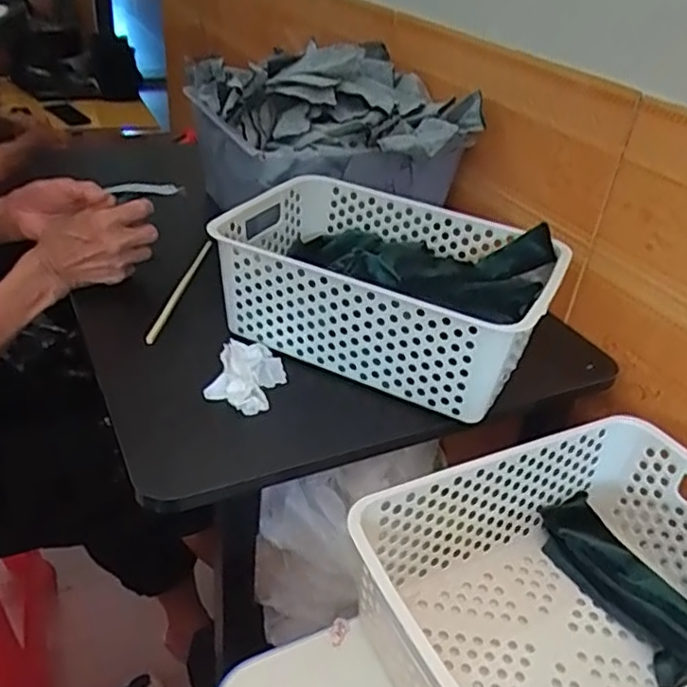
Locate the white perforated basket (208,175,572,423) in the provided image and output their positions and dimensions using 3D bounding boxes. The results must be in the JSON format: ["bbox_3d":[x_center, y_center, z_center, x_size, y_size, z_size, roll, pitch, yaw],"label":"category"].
[{"bbox_3d":[0.041,-0.066,0.675,0.324,0.103,0.229,19,37,19],"label":"white perforated basket"}]

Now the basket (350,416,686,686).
[{"bbox_3d":[0.171,0.186,0.499,0.310,0.115,0.212,-11,37,-22],"label":"basket"}]

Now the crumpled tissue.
[{"bbox_3d":[-0.086,0.026,0.605,0.060,0.022,0.093,6,34,1],"label":"crumpled tissue"}]

